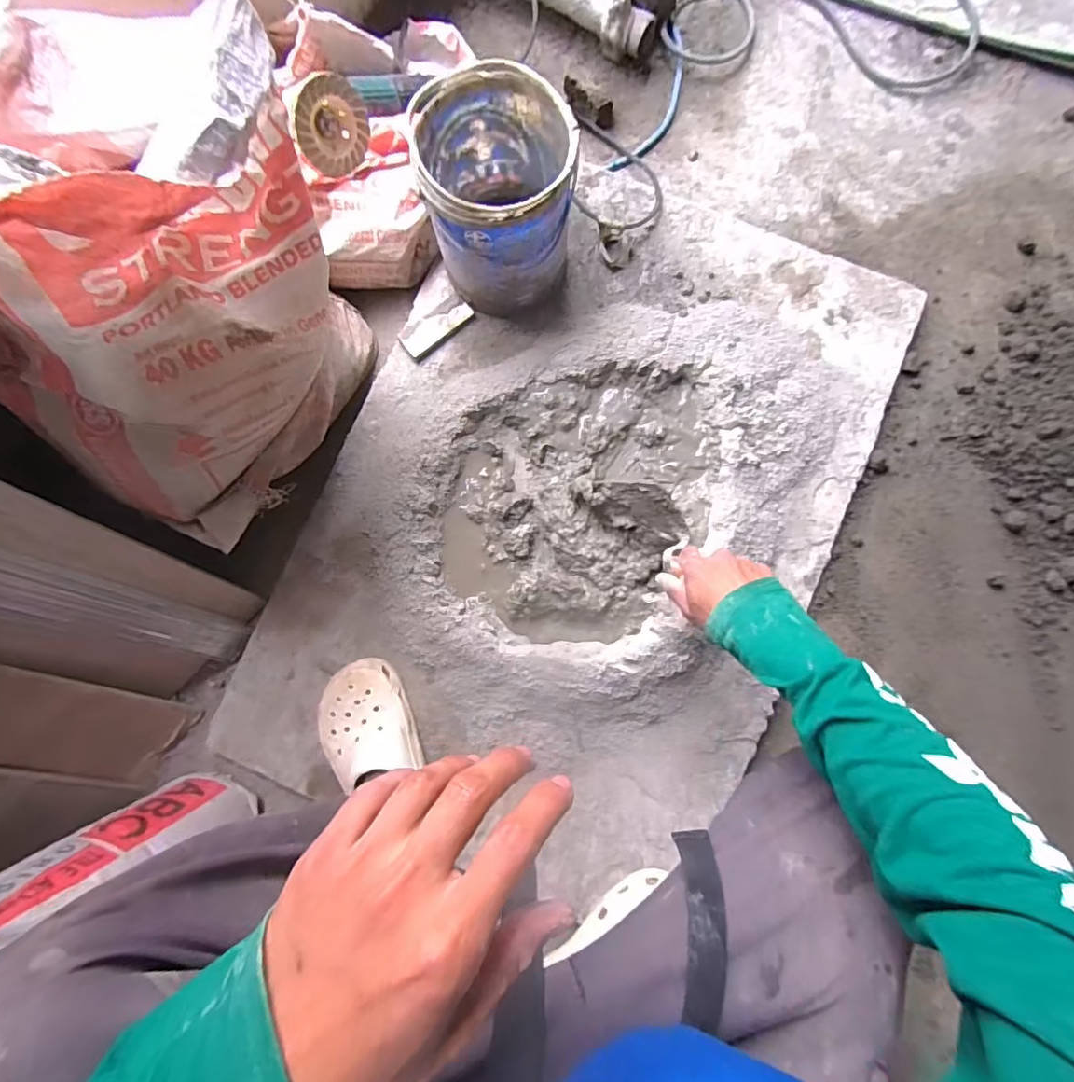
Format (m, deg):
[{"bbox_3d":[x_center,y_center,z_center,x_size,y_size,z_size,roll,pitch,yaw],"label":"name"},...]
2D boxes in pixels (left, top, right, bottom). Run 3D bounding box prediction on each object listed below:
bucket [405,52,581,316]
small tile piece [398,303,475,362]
[{"bbox_3d":[-0.046,-0.403,0.652,0.165,0.197,0.175,0,86,-1],"label":"bucket"},{"bbox_3d":[-0.136,-0.289,0.730,0.103,0.010,0.036,-39,87,-3],"label":"small tile piece"}]

